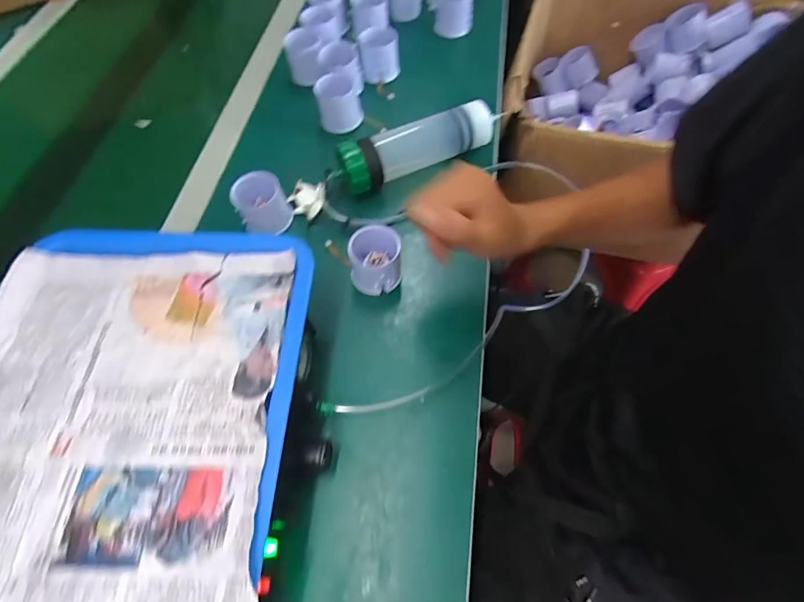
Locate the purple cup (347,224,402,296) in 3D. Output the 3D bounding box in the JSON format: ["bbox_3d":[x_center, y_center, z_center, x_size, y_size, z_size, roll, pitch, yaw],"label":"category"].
[{"bbox_3d":[-0.028,-0.041,0.421,0.054,0.053,0.050,-1,62,2],"label":"purple cup"}]

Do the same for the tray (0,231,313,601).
[{"bbox_3d":[-0.211,0.088,0.287,0.257,0.021,0.327,1,62,4],"label":"tray"}]

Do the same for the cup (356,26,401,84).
[{"bbox_3d":[-0.033,-0.360,0.588,0.055,0.058,0.050,-6,62,0],"label":"cup"}]

